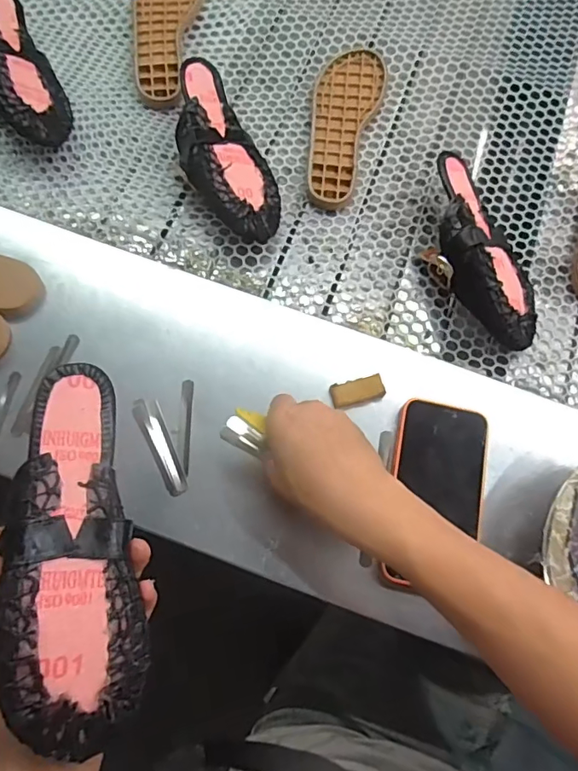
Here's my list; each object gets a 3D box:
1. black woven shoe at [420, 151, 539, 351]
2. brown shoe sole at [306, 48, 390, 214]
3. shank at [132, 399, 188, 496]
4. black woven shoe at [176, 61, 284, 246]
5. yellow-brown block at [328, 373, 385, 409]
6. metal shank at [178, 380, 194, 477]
[{"bbox_3d":[0.196,-0.138,0.536,0.093,0.061,0.217,-19,76,-8],"label":"black woven shoe"},{"bbox_3d":[0.063,-0.309,0.606,0.079,0.013,0.225,12,70,1],"label":"brown shoe sole"},{"bbox_3d":[-0.115,0.053,0.458,0.023,0.004,0.093,-23,73,-11],"label":"shank"},{"bbox_3d":[-0.077,-0.247,0.555,0.086,0.062,0.213,-25,77,-10],"label":"black woven shoe"},{"bbox_3d":[0.065,0.007,0.483,0.052,0.011,0.025,-15,72,-8],"label":"yellow-brown block"},{"bbox_3d":[-0.095,0.037,0.466,0.011,0.005,0.087,1,70,-3],"label":"metal shank"}]

